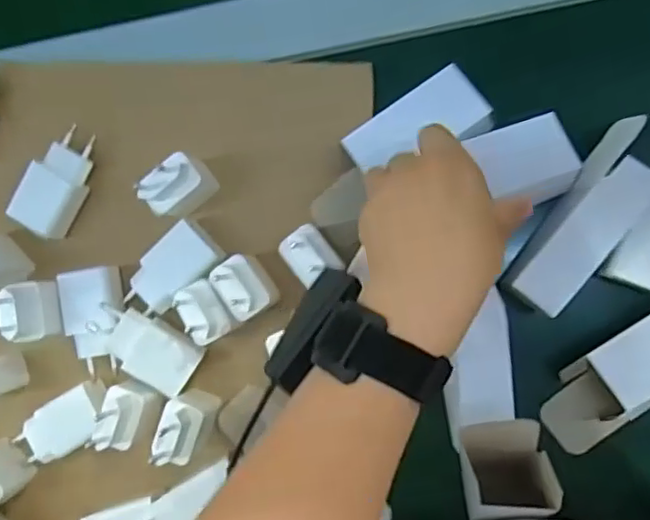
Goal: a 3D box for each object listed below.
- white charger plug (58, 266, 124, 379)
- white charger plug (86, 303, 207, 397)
[{"bbox_3d":[-0.164,0.044,0.441,0.042,0.023,0.074,-10,87,7],"label":"white charger plug"},{"bbox_3d":[-0.126,0.060,0.440,0.080,0.032,0.042,28,92,7],"label":"white charger plug"}]

